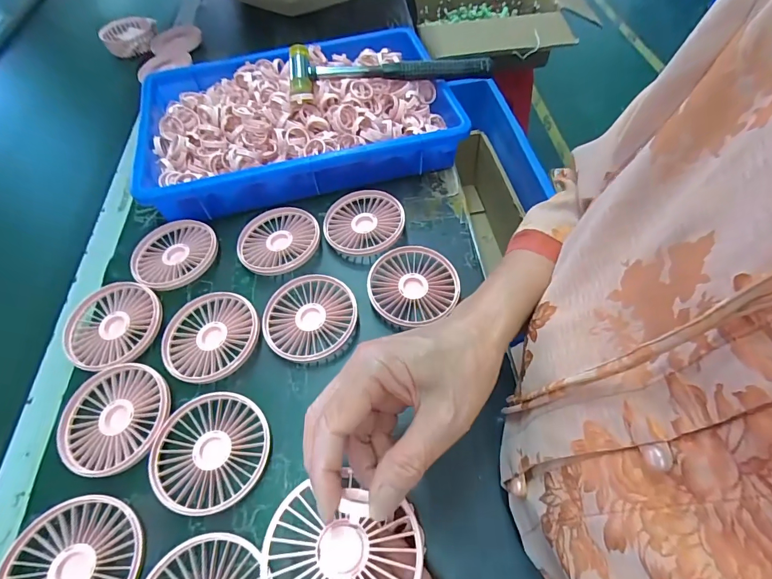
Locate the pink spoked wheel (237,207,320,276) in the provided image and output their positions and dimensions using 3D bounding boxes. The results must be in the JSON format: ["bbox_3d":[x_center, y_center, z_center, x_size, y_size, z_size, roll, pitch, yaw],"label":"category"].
[{"bbox_3d":[-0.113,-0.051,0.428,0.078,0.018,0.087,21,61,17],"label":"pink spoked wheel"}]

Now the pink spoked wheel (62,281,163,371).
[{"bbox_3d":[-0.262,0.035,0.381,0.084,0.016,0.086,-1,58,2],"label":"pink spoked wheel"}]

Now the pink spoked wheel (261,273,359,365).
[{"bbox_3d":[-0.071,0.027,0.375,0.086,0.016,0.085,-1,58,2],"label":"pink spoked wheel"}]

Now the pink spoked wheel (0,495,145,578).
[{"bbox_3d":[-0.217,0.192,0.273,0.084,0.019,0.085,-1,58,2],"label":"pink spoked wheel"}]

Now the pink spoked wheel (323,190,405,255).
[{"bbox_3d":[-0.025,-0.071,0.438,0.085,0.018,0.085,-2,57,3],"label":"pink spoked wheel"}]

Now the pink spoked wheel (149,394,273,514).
[{"bbox_3d":[-0.138,0.127,0.315,0.086,0.014,0.086,-1,58,2],"label":"pink spoked wheel"}]

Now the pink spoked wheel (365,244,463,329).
[{"bbox_3d":[0.027,-0.002,0.390,0.086,0.019,0.083,-2,57,3],"label":"pink spoked wheel"}]

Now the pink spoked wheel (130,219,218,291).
[{"bbox_3d":[-0.226,-0.038,0.426,0.085,0.020,0.088,-2,57,3],"label":"pink spoked wheel"}]

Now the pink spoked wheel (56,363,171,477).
[{"bbox_3d":[-0.225,0.107,0.332,0.087,0.014,0.086,-1,58,2],"label":"pink spoked wheel"}]

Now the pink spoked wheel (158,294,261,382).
[{"bbox_3d":[-0.163,0.044,0.370,0.084,0.016,0.086,-1,58,2],"label":"pink spoked wheel"}]

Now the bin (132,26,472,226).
[{"bbox_3d":[-0.112,-0.219,0.501,0.373,0.074,0.245,-15,57,-5],"label":"bin"}]

